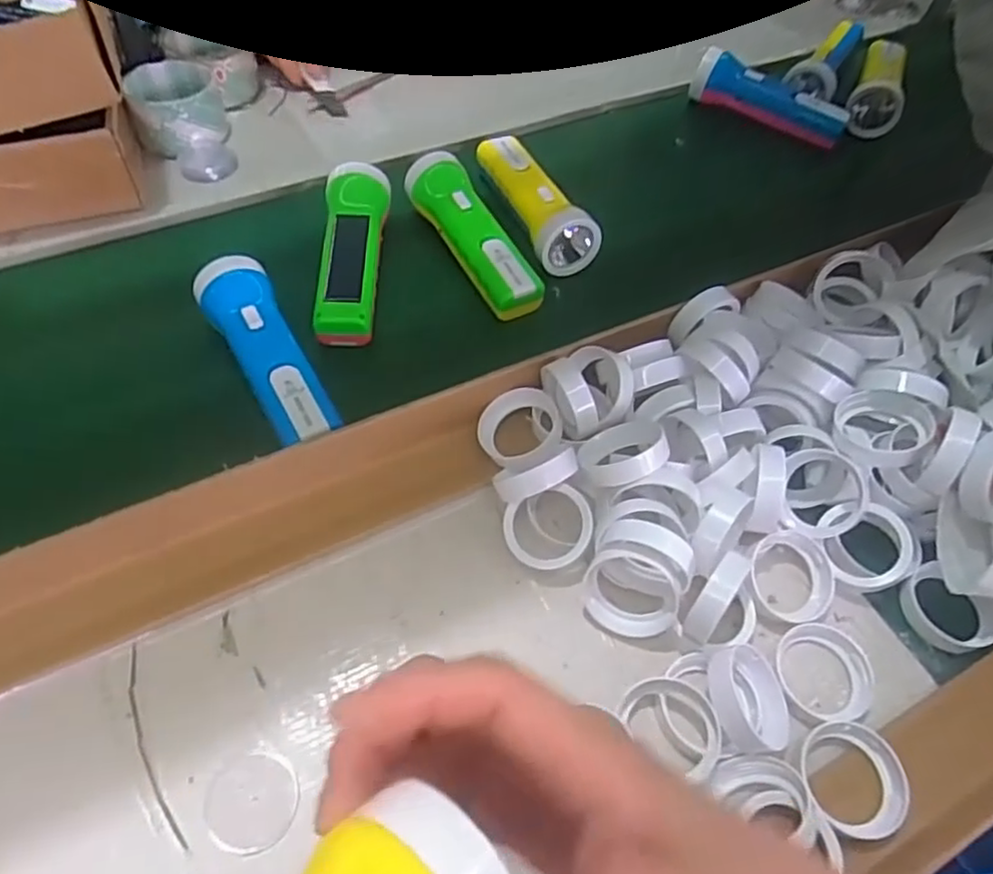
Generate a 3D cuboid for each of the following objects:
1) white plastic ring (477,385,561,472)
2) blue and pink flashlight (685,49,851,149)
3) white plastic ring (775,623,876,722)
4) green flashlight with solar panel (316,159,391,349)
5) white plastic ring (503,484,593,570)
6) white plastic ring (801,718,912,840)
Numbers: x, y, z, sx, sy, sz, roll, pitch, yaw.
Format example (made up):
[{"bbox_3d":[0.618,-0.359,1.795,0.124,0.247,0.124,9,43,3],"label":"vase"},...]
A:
[{"bbox_3d":[0.016,-0.006,0.459,0.053,0.019,0.053,-23,65,9],"label":"white plastic ring"},{"bbox_3d":[0.281,-0.348,0.700,0.155,0.046,0.049,31,59,16],"label":"blue and pink flashlight"},{"bbox_3d":[0.186,0.133,0.392,0.054,0.015,0.053,2,55,-3],"label":"white plastic ring"},{"bbox_3d":[-0.114,-0.151,0.552,0.048,0.040,0.168,0,55,-4],"label":"green flashlight with solar panel"},{"bbox_3d":[0.032,0.056,0.417,0.053,0.013,0.047,-11,83,12],"label":"white plastic ring"},{"bbox_3d":[0.184,0.174,0.352,0.053,0.020,0.053,2,55,-3],"label":"white plastic ring"}]

